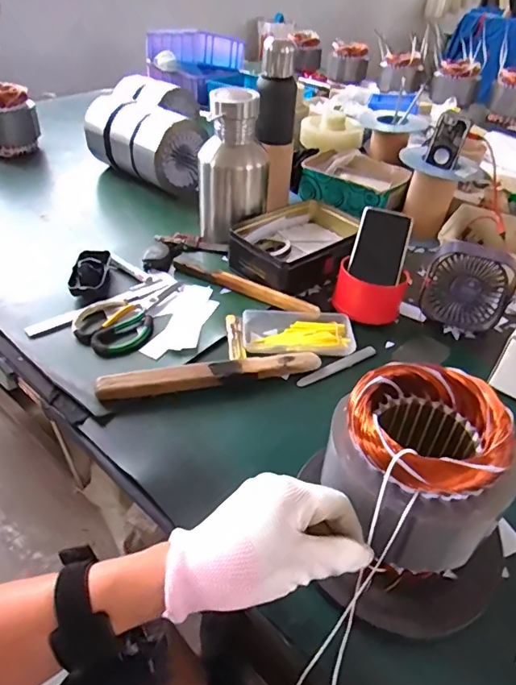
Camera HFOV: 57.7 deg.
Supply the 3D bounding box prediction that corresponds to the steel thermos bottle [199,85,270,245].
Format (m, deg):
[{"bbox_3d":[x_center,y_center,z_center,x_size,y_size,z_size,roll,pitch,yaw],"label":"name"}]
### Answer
[{"bbox_3d":[-0.041,-0.302,0.805,0.108,0.225,0.105,27,47,25],"label":"steel thermos bottle"}]

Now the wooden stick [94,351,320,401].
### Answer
[{"bbox_3d":[-0.056,0.039,0.583,0.273,0.023,0.034,-9,42,-13],"label":"wooden stick"}]

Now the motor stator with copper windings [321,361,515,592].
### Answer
[{"bbox_3d":[0.133,0.111,0.405,0.116,0.136,0.133,-3,41,-6],"label":"motor stator with copper windings"}]

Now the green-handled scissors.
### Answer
[{"bbox_3d":[-0.178,-0.041,0.678,0.105,0.011,0.170,27,47,26],"label":"green-handled scissors"}]

